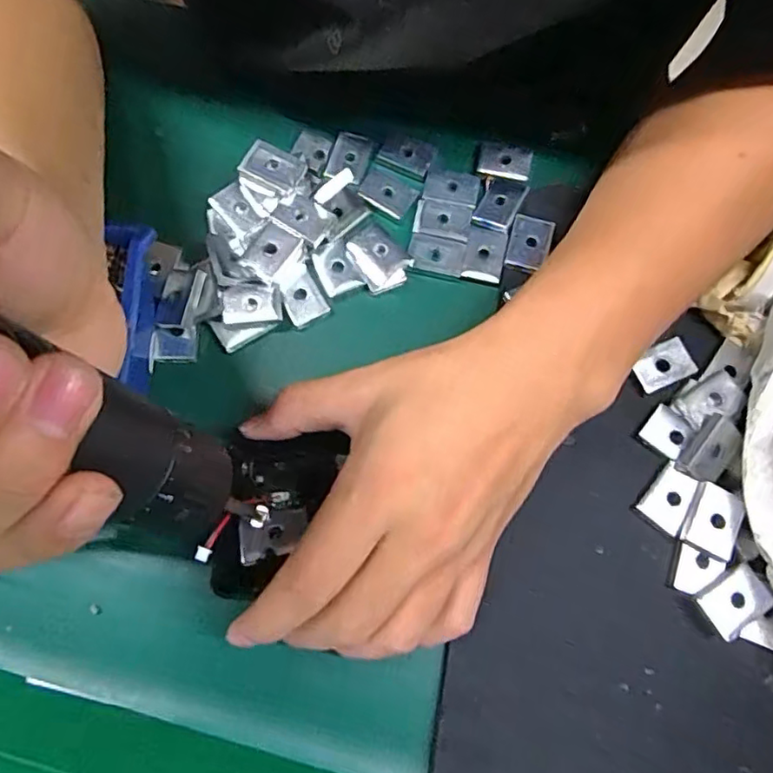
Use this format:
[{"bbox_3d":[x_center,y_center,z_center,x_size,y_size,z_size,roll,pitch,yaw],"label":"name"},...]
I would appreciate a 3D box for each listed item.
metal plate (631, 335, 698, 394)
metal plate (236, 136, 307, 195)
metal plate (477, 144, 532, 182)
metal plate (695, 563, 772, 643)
[{"bbox_3d":[0.129,-0.011,0.278,0.026,0.004,0.019,-23,75,-9],"label":"metal plate"},{"bbox_3d":[-0.056,-0.107,0.293,0.028,0.004,0.019,27,86,-6],"label":"metal plate"},{"bbox_3d":[0.062,-0.118,0.316,0.027,0.005,0.018,16,73,3],"label":"metal plate"},{"bbox_3d":[0.143,0.090,0.248,0.027,0.009,0.019,-35,77,-11],"label":"metal plate"}]

